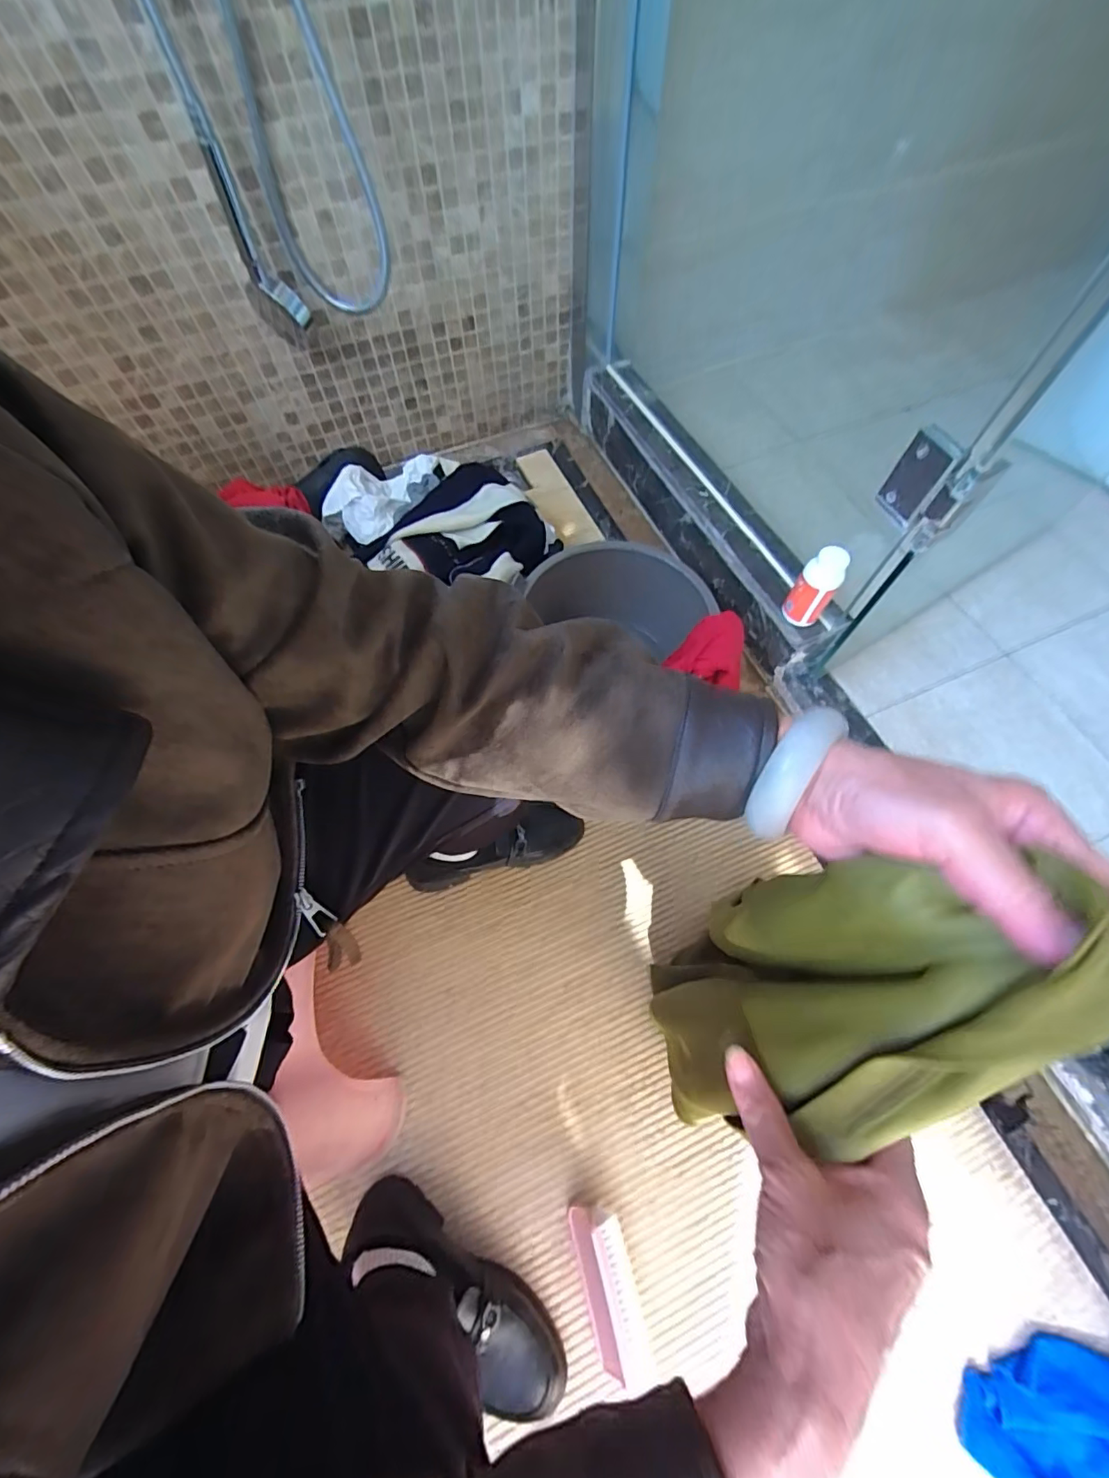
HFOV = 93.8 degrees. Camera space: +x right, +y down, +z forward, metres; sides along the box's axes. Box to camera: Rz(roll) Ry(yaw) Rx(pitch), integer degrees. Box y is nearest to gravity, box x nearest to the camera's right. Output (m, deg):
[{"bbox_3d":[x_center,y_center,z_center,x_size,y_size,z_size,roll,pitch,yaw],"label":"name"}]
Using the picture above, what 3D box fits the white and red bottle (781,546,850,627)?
[{"bbox_3d":[0.369,-0.213,0.735,0.053,0.108,0.046,35,70,16],"label":"white and red bottle"}]

